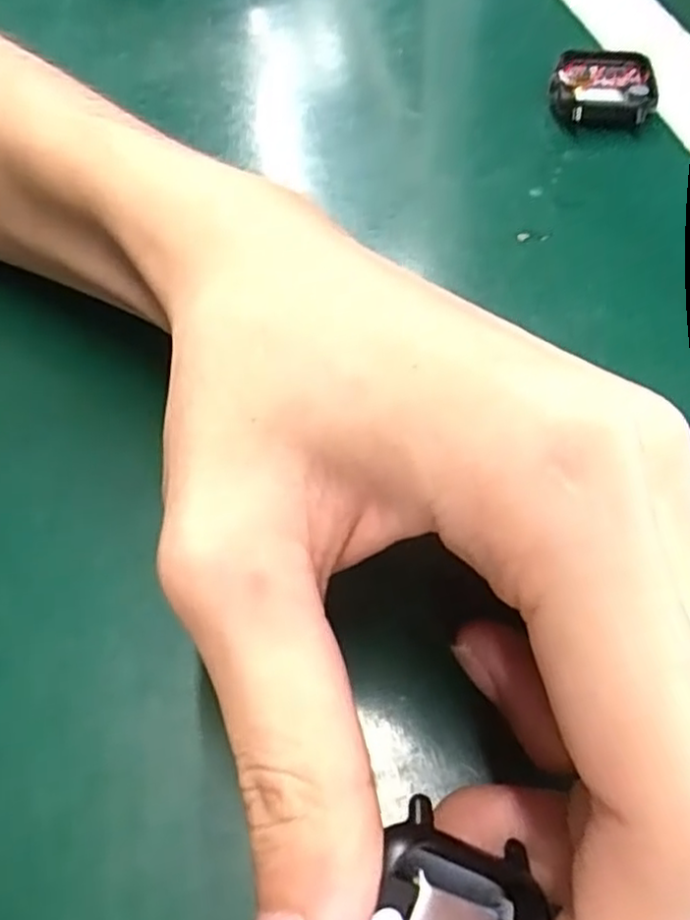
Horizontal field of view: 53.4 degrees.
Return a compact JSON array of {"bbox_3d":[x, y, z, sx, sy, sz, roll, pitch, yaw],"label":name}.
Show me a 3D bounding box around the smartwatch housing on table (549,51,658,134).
[{"bbox_3d":[0.101,-0.144,0.269,0.038,0.012,0.044,12,56,13],"label":"smartwatch housing on table"}]

